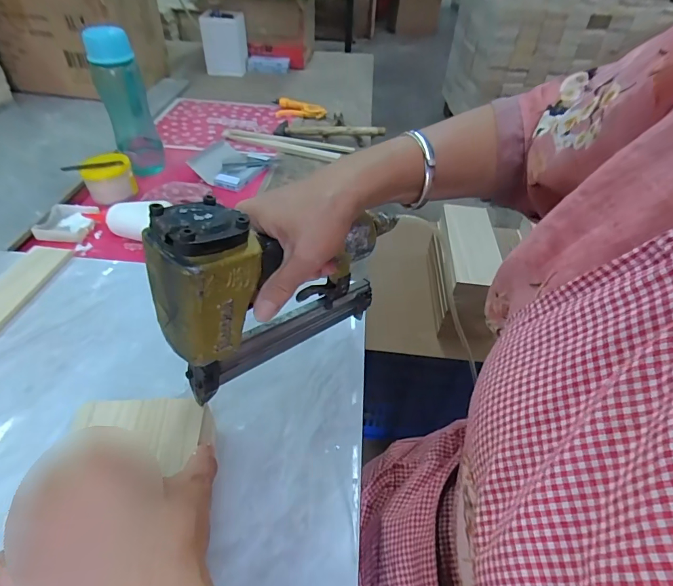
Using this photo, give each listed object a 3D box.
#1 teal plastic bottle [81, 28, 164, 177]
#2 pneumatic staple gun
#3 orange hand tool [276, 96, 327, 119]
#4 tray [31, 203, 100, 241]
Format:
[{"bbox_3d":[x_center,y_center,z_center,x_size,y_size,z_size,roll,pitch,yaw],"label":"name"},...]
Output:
[{"bbox_3d":[-0.366,-0.333,0.697,0.079,0.218,0.069,-14,47,-20],"label":"teal plastic bottle"},{"bbox_3d":[-0.028,-0.013,0.329,0.227,0.171,0.051,-26,52,-29],"label":"pneumatic staple gun"},{"bbox_3d":[-0.087,-0.461,0.994,0.121,0.026,0.053,9,44,5],"label":"orange hand tool"},{"bbox_3d":[-0.425,-0.110,0.629,0.073,0.019,0.080,3,44,-2],"label":"tray"}]

